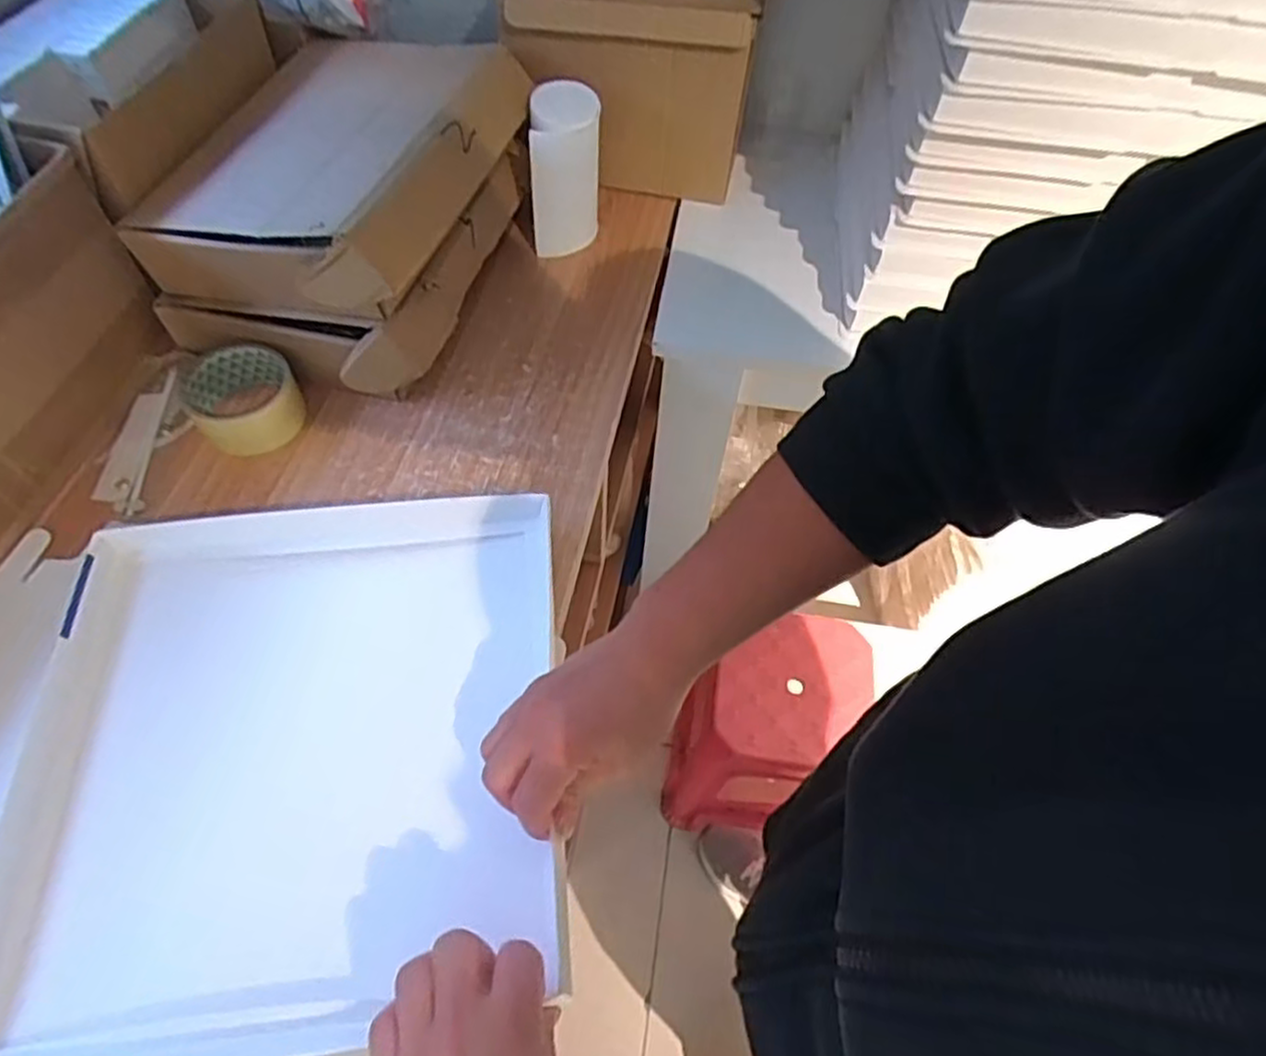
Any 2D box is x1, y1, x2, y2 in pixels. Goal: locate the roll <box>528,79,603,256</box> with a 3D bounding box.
[{"bbox_3d":[-0.066,-0.348,0.729,0.064,0.140,0.077,-1,57,-4],"label":"roll"}]

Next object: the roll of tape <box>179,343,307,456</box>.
[{"bbox_3d":[-0.320,-0.108,0.609,0.084,0.045,0.088,2,57,-2],"label":"roll of tape"}]

